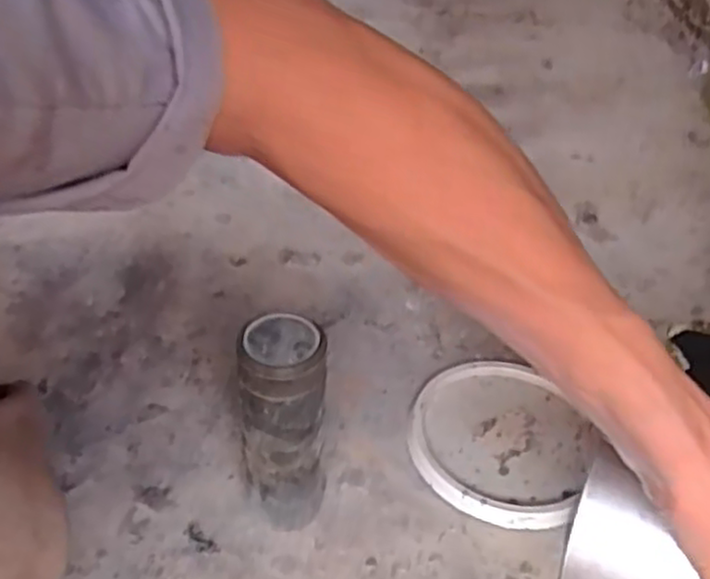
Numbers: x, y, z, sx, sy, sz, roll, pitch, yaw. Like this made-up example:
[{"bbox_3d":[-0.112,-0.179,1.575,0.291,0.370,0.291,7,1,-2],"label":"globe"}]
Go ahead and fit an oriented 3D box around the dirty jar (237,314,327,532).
[{"bbox_3d":[-0.059,0.123,0.608,0.065,0.212,0.061,3,40,-2],"label":"dirty jar"}]

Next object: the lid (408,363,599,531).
[{"bbox_3d":[0.146,0.151,0.737,0.176,0.021,0.190,3,40,-2],"label":"lid"}]

